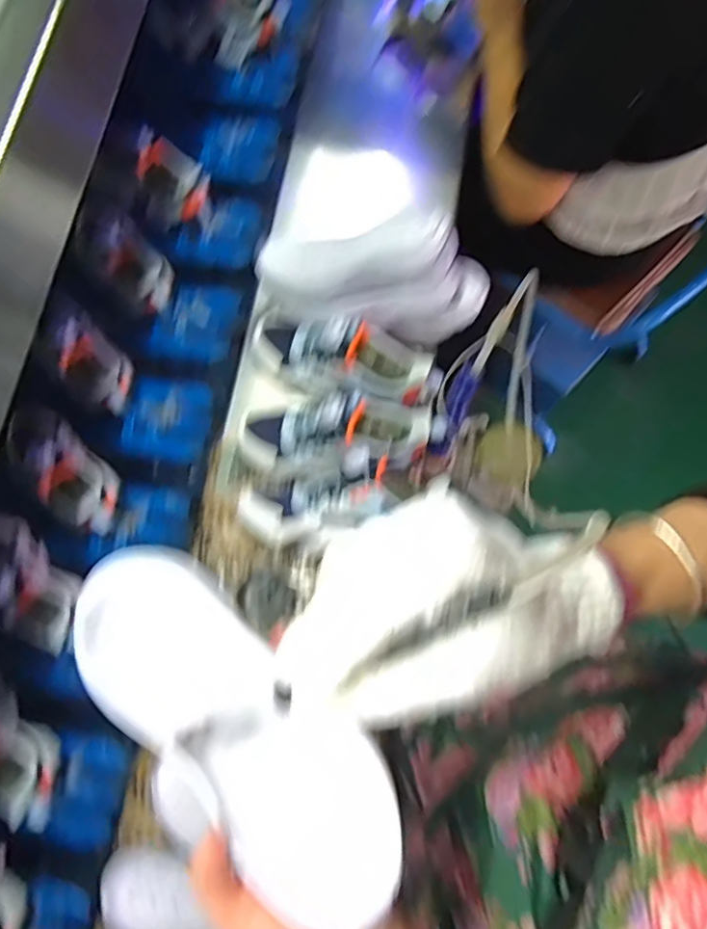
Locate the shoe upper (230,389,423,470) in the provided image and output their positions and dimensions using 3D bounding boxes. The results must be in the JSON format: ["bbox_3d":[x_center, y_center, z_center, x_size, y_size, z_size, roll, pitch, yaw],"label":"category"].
[{"bbox_3d":[-0.027,-0.042,0.624,0.215,0.080,0.079,-4,74,15],"label":"shoe upper"}]

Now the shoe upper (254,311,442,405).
[{"bbox_3d":[-0.014,-0.123,0.647,0.220,0.088,0.079,21,76,7],"label":"shoe upper"}]

